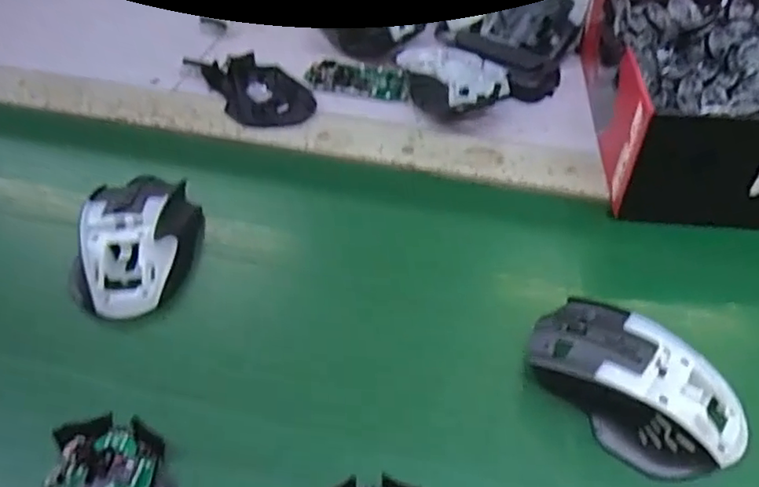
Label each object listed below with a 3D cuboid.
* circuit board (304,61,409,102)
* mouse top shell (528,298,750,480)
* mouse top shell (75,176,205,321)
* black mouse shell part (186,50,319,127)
[{"bbox_3d":[-0.016,-0.151,0.561,0.089,0.009,0.047,12,49,12],"label":"circuit board"},{"bbox_3d":[0.137,0.074,0.336,0.117,0.036,0.068,36,57,27],"label":"mouse top shell"},{"bbox_3d":[-0.157,-0.005,0.414,0.066,0.034,0.114,-4,48,-6],"label":"mouse top shell"},{"bbox_3d":[-0.110,-0.141,0.560,0.073,0.012,0.120,-28,53,-22],"label":"black mouse shell part"}]

